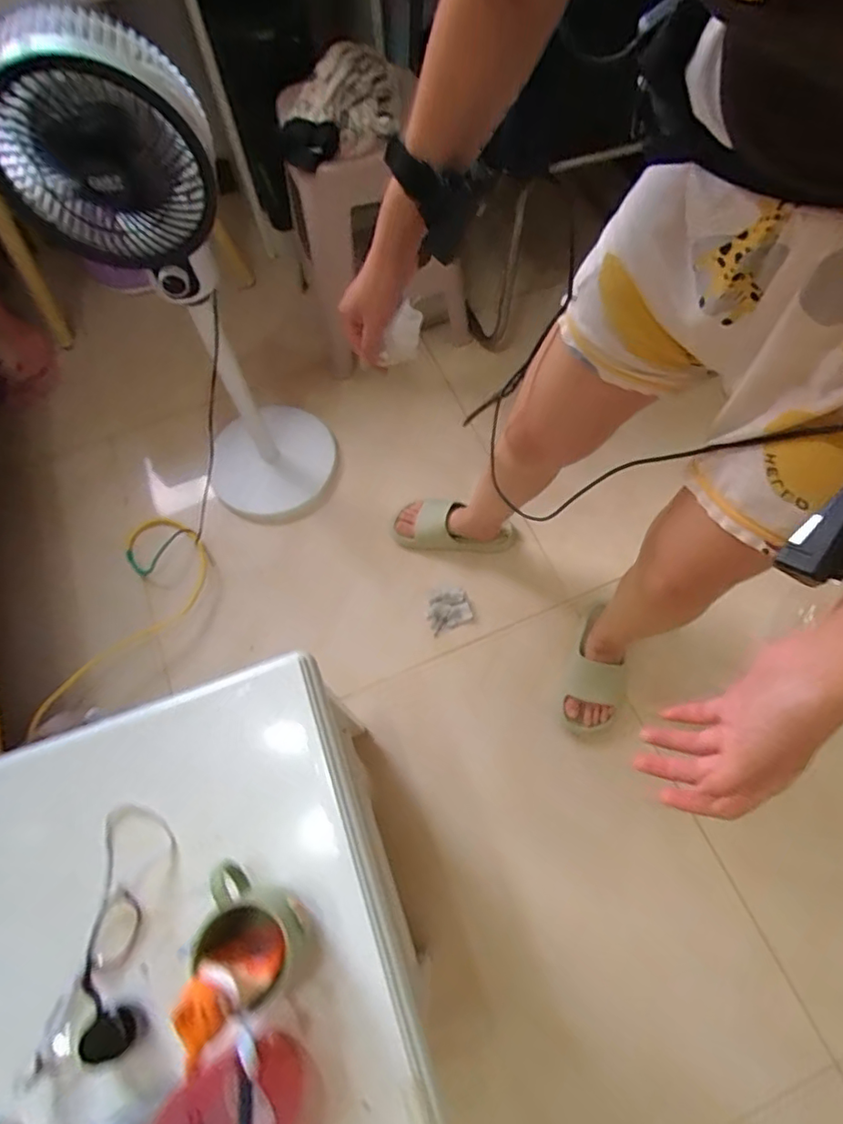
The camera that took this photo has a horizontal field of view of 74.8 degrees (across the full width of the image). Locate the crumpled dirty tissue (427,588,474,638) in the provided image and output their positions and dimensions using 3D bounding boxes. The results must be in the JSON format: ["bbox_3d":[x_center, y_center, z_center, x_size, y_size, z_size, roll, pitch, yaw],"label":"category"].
[{"bbox_3d":[0.054,0.095,1.096,0.085,0.014,0.071,-23,68,-8],"label":"crumpled dirty tissue"}]

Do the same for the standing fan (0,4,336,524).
[{"bbox_3d":[-0.337,-0.341,0.919,0.246,0.835,0.218,-22,68,-8],"label":"standing fan"}]

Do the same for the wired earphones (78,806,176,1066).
[{"bbox_3d":[-0.264,0.310,0.474,0.068,0.033,0.178,0,67,2],"label":"wired earphones"}]

